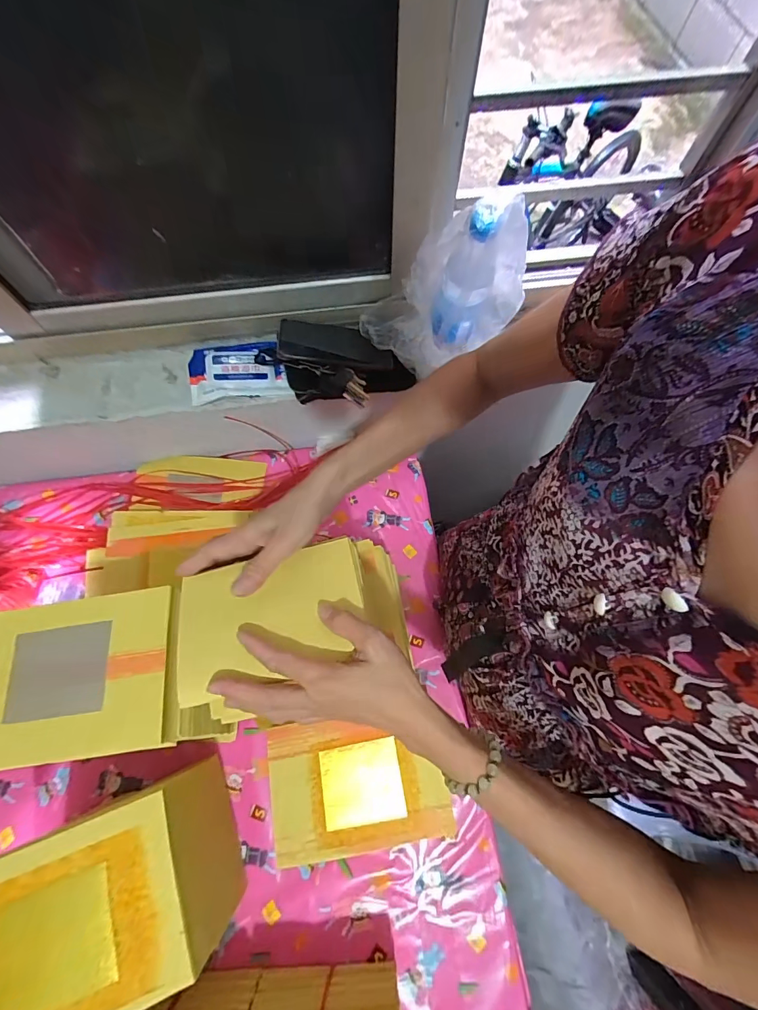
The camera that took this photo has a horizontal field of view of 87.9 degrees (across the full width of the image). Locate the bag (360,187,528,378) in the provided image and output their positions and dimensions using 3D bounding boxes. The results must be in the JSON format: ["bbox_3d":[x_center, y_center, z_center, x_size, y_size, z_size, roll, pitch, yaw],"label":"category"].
[{"bbox_3d":[0.075,-0.277,0.516,0.205,0.222,0.075,19,71,7],"label":"bag"}]

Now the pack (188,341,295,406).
[{"bbox_3d":[-0.218,-0.204,0.604,0.143,0.026,0.096,-13,70,-5],"label":"pack"}]

